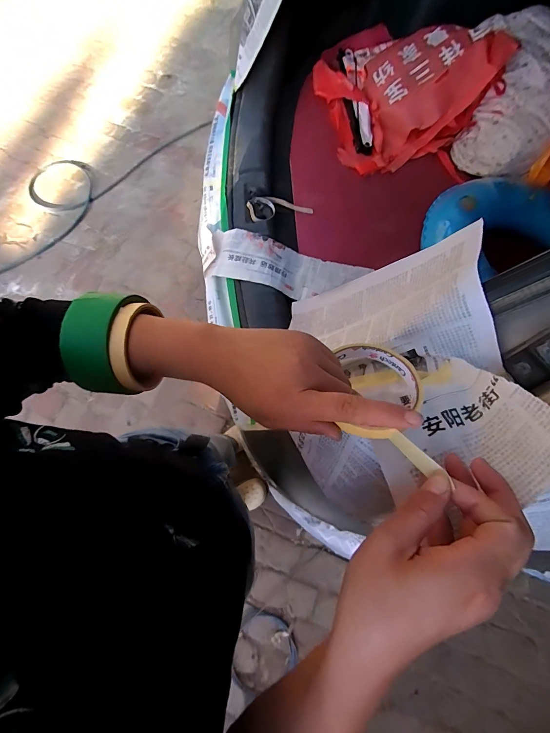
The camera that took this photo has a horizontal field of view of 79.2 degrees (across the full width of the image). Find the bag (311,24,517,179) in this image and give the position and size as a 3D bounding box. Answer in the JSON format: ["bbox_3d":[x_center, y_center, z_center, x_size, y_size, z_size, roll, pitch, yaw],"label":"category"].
[{"bbox_3d":[0.367,-0.823,0.972,0.404,0.212,0.374,-19,75,-7],"label":"bag"}]

